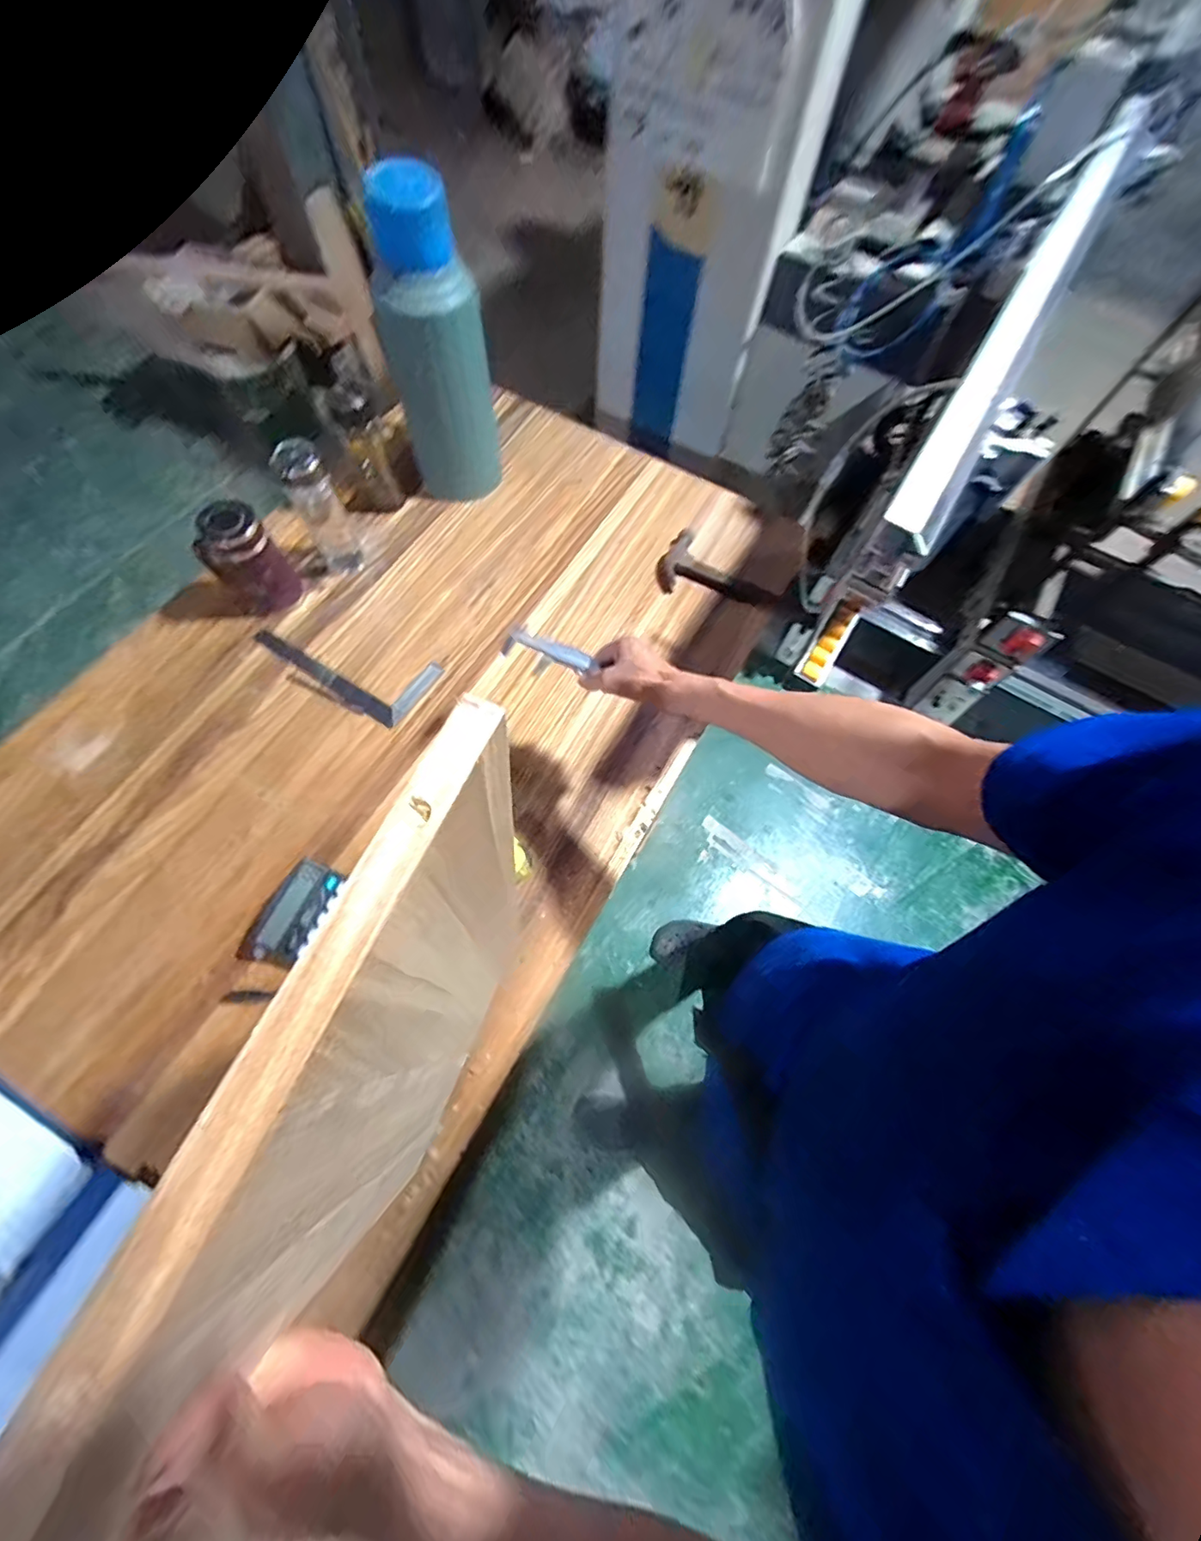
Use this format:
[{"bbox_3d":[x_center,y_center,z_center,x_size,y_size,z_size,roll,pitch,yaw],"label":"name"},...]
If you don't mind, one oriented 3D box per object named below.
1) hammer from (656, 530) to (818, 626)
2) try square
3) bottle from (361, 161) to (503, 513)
[{"bbox_3d":[0.260,-0.336,0.993,0.315,0.034,0.110,15,66,-17],"label":"hammer"},{"bbox_3d":[-0.414,-0.194,0.867,0.309,0.011,0.127,33,70,9],"label":"try square"},{"bbox_3d":[-0.240,-0.639,0.844,0.119,0.400,0.145,31,70,9],"label":"bottle"}]

